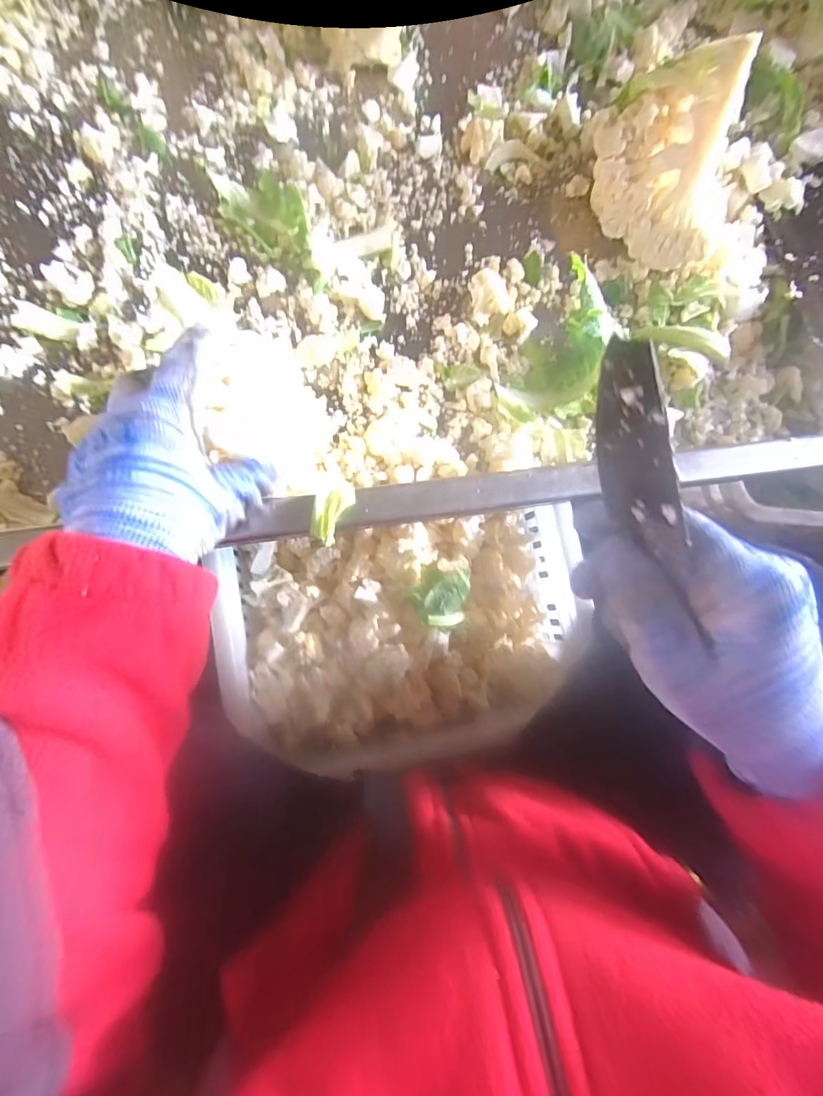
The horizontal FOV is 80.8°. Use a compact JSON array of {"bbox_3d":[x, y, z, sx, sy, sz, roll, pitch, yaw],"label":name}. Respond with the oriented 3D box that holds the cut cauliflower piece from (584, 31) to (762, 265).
[{"bbox_3d":[0.167,-0.259,0.331,0.075,0.078,0.120,1,82,-6],"label":"cut cauliflower piece"}]

